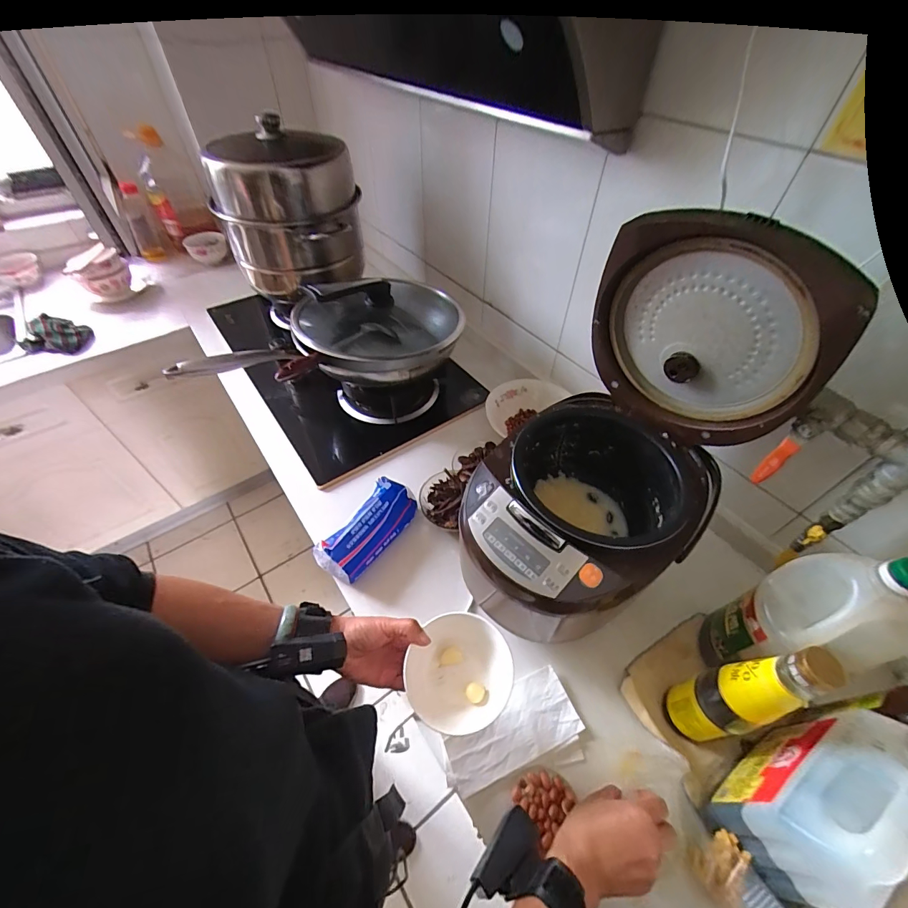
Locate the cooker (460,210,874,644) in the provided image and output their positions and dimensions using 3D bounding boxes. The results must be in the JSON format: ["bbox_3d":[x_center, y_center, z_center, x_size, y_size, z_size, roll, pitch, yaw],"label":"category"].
[{"bbox_3d":[0.179,-0.001,0.489,0.346,0.388,0.258,-36,60,-26],"label":"cooker"}]

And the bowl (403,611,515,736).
[{"bbox_3d":[0.005,0.245,0.454,0.121,0.056,0.121,-3,60,6],"label":"bowl"}]

